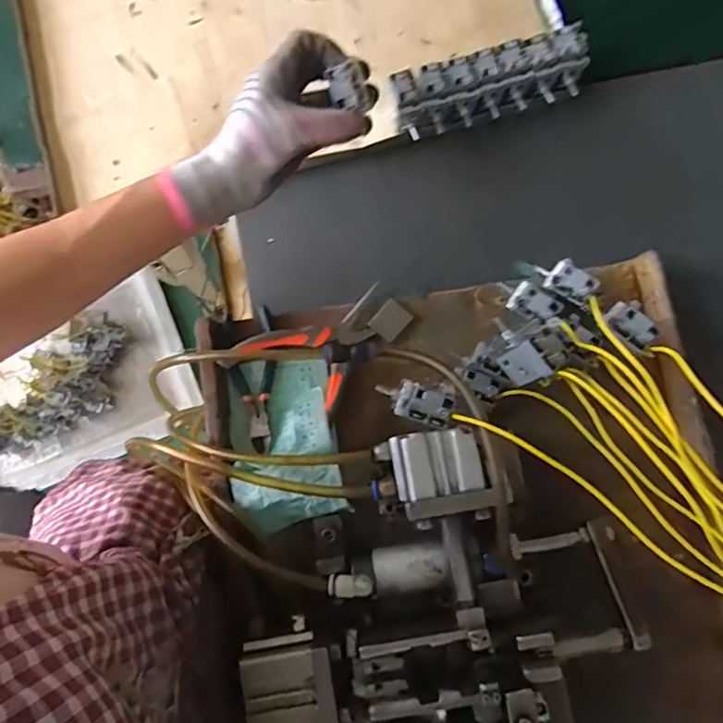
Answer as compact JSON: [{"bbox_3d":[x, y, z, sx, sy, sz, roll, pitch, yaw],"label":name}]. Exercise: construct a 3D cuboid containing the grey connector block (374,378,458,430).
[{"bbox_3d":[0.037,0.027,0.380,0.052,0.012,0.029,13,78,4],"label":"grey connector block"}]

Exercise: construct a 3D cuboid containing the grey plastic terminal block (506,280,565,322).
[{"bbox_3d":[0.138,-0.045,0.437,0.038,0.016,0.025,40,106,26],"label":"grey plastic terminal block"}]

